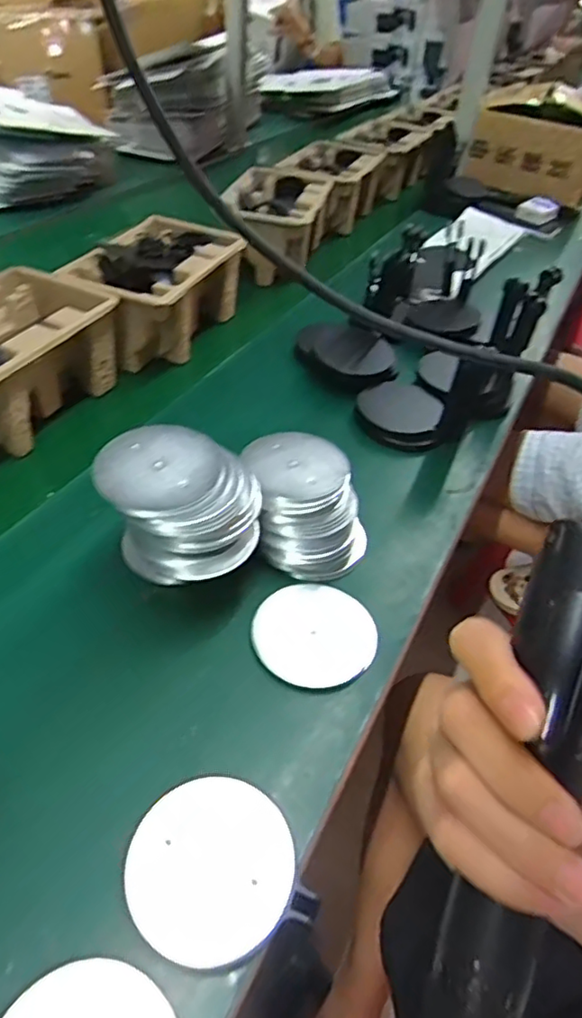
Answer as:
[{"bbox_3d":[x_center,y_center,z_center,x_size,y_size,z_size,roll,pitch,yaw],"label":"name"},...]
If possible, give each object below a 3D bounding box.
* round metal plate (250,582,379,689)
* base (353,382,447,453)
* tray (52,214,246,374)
[{"bbox_3d":[0.019,0.098,0.481,0.092,0.006,0.099,0,42,0],"label":"round metal plate"},{"bbox_3d":[0.125,-0.109,0.692,0.101,0.017,0.093,-4,59,7],"label":"base"},{"bbox_3d":[-0.165,-0.273,0.771,0.132,0.111,0.234,22,46,15],"label":"tray"}]

